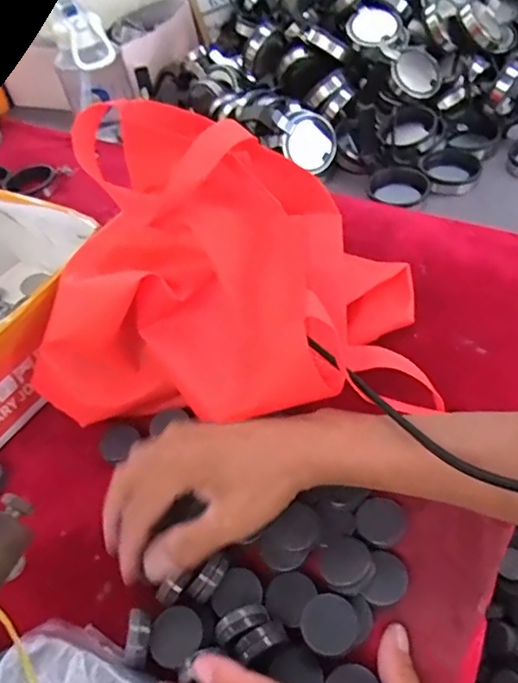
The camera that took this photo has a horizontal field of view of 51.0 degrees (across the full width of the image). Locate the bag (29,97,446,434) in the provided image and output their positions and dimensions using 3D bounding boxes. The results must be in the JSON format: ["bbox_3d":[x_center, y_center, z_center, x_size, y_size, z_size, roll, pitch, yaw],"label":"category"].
[{"bbox_3d":[-0.014,-0.056,0.436,0.278,0.176,0.214,3,50,13],"label":"bag"}]

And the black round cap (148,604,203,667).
[{"bbox_3d":[-0.051,0.181,0.333,0.032,0.013,0.030,-2,53,3],"label":"black round cap"}]

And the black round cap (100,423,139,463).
[{"bbox_3d":[-0.117,0.083,0.450,0.029,0.005,0.032,32,62,25],"label":"black round cap"}]

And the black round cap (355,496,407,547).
[{"bbox_3d":[0.085,0.124,0.376,0.033,0.006,0.031,-2,53,3],"label":"black round cap"}]

